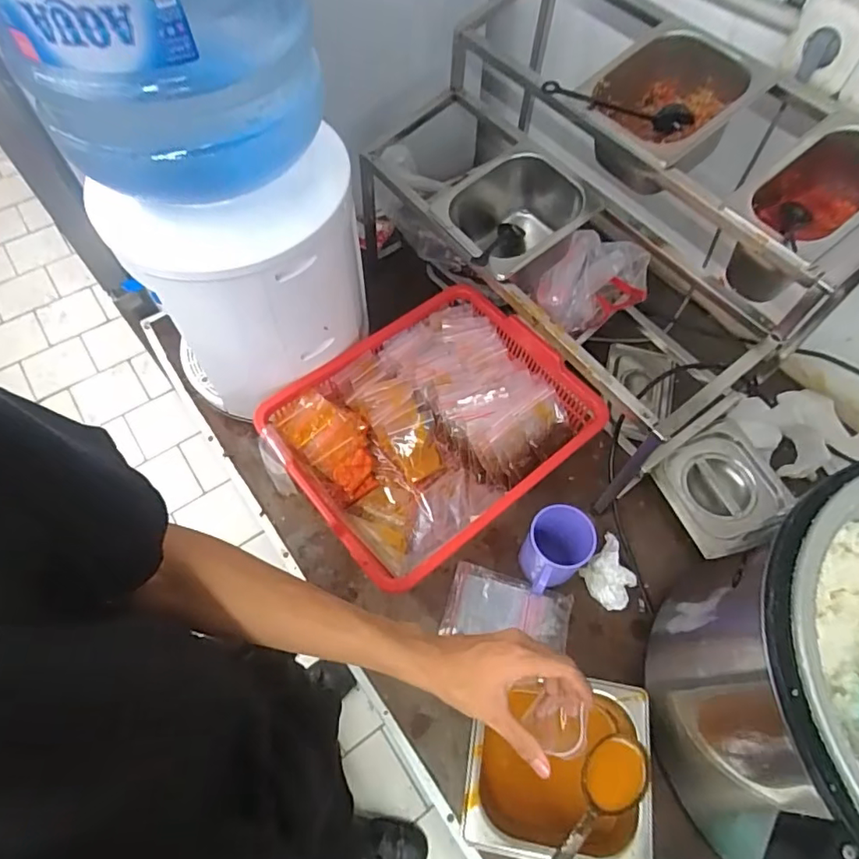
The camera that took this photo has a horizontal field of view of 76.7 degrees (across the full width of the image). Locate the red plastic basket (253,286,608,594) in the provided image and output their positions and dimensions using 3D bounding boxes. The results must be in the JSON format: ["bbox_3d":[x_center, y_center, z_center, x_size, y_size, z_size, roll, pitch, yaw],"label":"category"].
[{"bbox_3d":[0.006,0.000,0.768,0.393,0.096,0.315,-36,67,-19],"label":"red plastic basket"}]

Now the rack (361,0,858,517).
[{"bbox_3d":[0.207,-0.311,0.773,0.409,0.385,0.657,-35,67,-18],"label":"rack"}]

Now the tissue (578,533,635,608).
[{"bbox_3d":[0.237,0.186,0.703,0.072,0.042,0.079,40,68,19],"label":"tissue"}]

